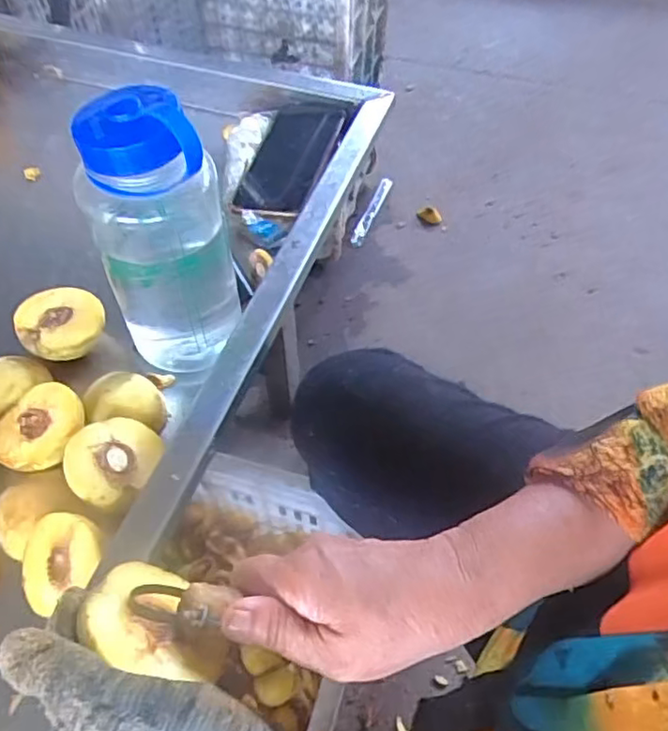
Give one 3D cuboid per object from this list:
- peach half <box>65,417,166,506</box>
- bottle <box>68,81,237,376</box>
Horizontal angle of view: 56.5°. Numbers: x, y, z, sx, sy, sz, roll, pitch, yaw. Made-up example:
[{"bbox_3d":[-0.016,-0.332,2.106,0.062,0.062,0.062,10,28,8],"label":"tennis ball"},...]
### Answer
[{"bbox_3d":[-0.158,0.071,0.441,0.056,0.032,0.067,46,44,7],"label":"peach half"},{"bbox_3d":[-0.119,-0.083,0.438,0.089,0.213,0.066,-9,55,-7],"label":"bottle"}]

